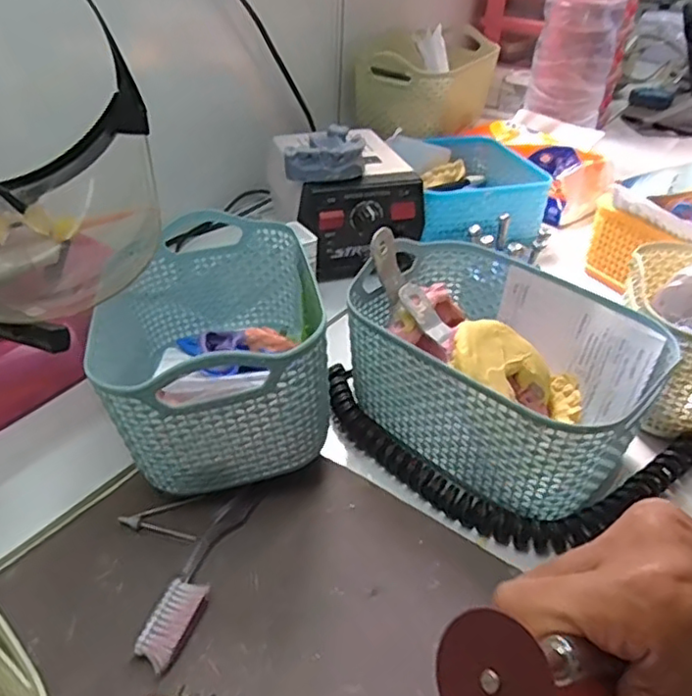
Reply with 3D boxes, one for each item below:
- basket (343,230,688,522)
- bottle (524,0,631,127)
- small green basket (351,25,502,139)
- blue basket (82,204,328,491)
[{"bbox_3d":[0.083,0.013,0.372,0.162,0.082,0.116,31,44,32],"label":"basket"},{"bbox_3d":[0.256,-0.367,0.668,0.084,0.241,0.075,15,38,16],"label":"bottle"},{"bbox_3d":[0.097,-0.298,0.705,0.100,0.081,0.178,25,41,26],"label":"small green basket"},{"bbox_3d":[-0.079,-0.005,0.371,0.114,0.093,0.169,-6,37,-12],"label":"blue basket"}]

